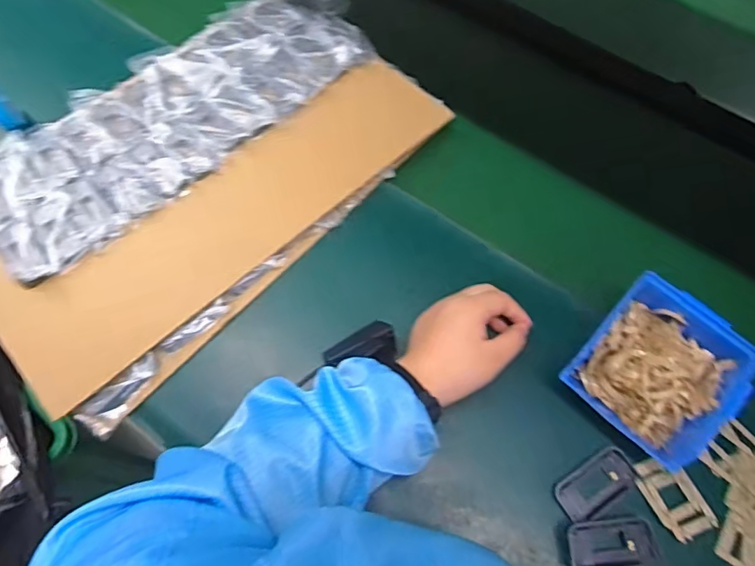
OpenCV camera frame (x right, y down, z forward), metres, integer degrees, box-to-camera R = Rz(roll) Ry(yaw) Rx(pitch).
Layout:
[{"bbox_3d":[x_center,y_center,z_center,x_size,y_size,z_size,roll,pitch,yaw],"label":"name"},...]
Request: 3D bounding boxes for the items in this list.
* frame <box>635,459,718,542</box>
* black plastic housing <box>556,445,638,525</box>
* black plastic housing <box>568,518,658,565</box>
[{"bbox_3d":[0.266,0.191,0.460,0.045,0.009,0.066,-21,69,-10],"label":"frame"},{"bbox_3d":[0.198,0.182,0.464,0.075,0.007,0.036,-28,71,-13],"label":"black plastic housing"},{"bbox_3d":[0.201,0.226,0.442,0.074,0.011,0.040,-6,67,-4],"label":"black plastic housing"}]

